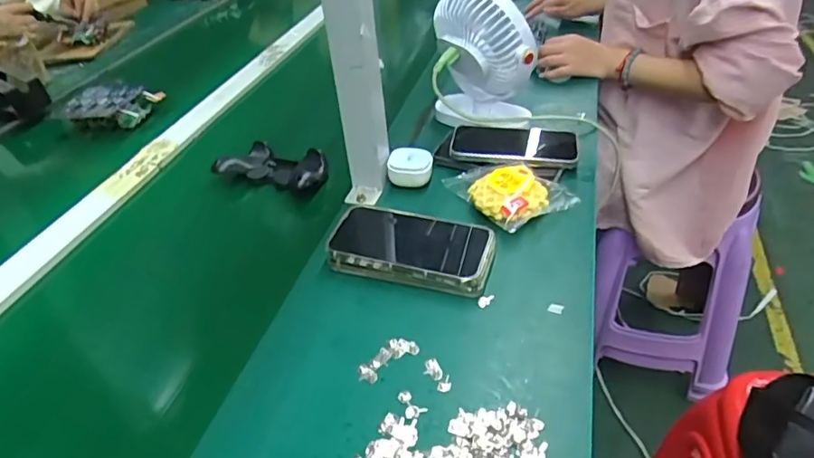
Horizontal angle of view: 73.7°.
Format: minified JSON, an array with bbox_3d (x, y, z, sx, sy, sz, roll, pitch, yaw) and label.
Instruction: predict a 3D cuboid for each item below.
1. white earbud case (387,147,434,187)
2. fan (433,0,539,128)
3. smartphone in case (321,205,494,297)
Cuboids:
[{"bbox_3d":[0.005,-0.075,0.670,0.053,0.042,0.029,0,38,5],"label":"white earbud case"},{"bbox_3d":[0.102,-0.221,0.716,0.130,0.193,0.093,0,38,5],"label":"fan"},{"bbox_3d":[0.007,0.016,0.558,0.161,0.023,0.083,11,47,15],"label":"smartphone in case"}]

